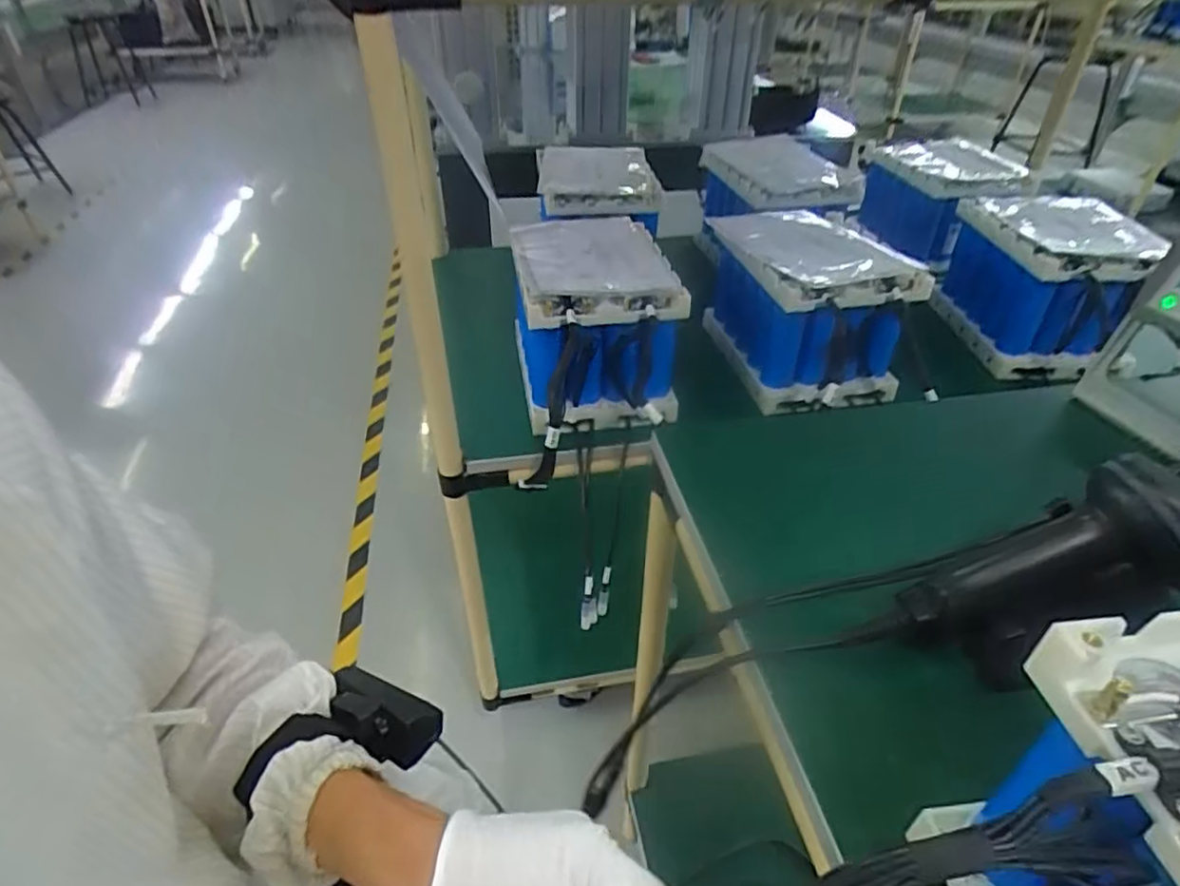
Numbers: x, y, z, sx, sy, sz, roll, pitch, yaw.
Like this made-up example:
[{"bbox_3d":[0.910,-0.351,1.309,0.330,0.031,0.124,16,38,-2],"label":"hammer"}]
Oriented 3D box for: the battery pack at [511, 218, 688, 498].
[{"bbox_3d":[0.003,-0.147,0.857,0.182,0.192,0.260,-6,39,-8],"label":"battery pack"}]

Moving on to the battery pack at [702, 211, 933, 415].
[{"bbox_3d":[0.274,-0.177,0.878,0.180,0.172,0.248,-8,39,-11],"label":"battery pack"}]

